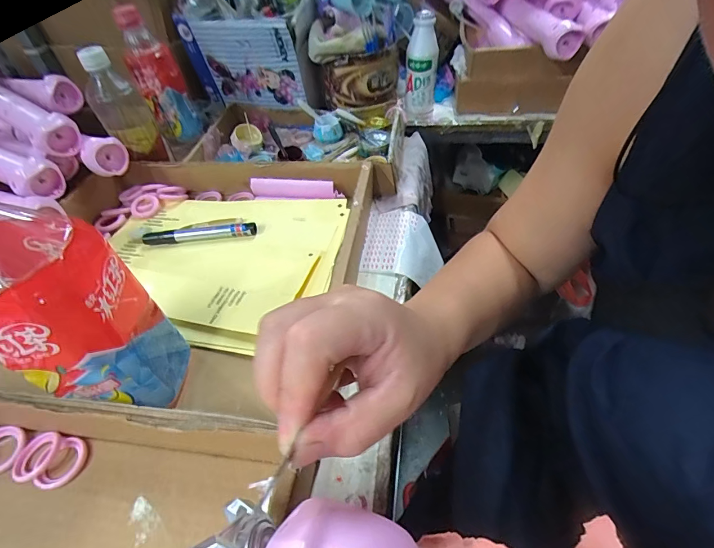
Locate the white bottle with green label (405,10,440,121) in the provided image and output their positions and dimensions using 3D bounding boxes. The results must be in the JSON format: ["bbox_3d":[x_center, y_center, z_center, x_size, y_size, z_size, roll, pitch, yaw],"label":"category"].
[{"bbox_3d":[0.105,-0.337,0.629,0.049,0.146,0.048,5,48,9],"label":"white bottle with green label"}]

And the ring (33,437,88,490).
[{"bbox_3d":[-0.229,0.145,0.298,0.034,0.007,0.034,-24,50,-17],"label":"ring"}]

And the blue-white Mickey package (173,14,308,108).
[{"bbox_3d":[-0.169,-0.314,0.579,0.155,0.135,0.023,2,66,8],"label":"blue-white Mickey package"}]

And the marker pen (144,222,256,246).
[{"bbox_3d":[-0.190,-0.049,0.467,0.135,0.014,0.015,-5,47,0],"label":"marker pen"}]

